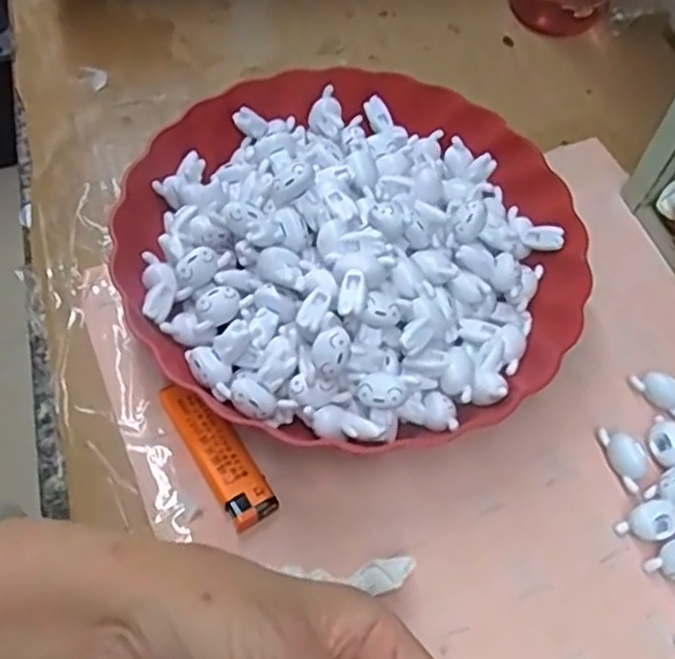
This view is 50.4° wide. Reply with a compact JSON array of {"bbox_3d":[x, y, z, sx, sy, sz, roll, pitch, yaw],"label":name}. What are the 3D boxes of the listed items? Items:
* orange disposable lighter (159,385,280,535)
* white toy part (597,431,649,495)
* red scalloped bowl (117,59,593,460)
[{"bbox_3d":[-0.059,0.059,0.351,0.023,0.013,0.079,-30,64,-18],"label":"orange disposable lighter"},{"bbox_3d":[0.147,0.064,0.366,0.016,0.010,0.033,-22,62,-14],"label":"white toy part"},{"bbox_3d":[0.012,-0.054,0.394,0.236,0.063,0.237,1,59,-1],"label":"red scalloped bowl"}]

